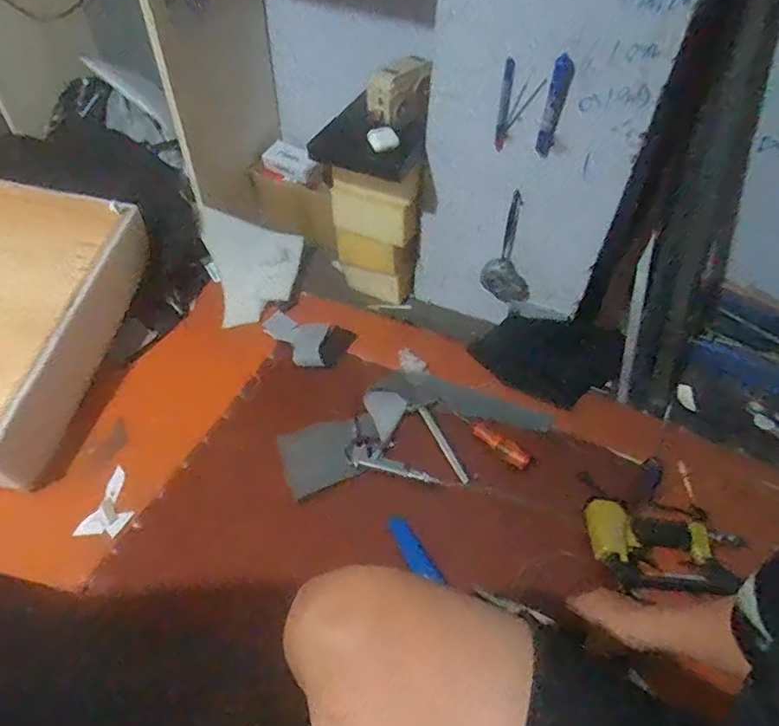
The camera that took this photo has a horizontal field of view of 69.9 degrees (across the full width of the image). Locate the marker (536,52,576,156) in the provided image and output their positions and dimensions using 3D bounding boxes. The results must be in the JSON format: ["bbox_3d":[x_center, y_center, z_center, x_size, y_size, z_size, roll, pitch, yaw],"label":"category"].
[{"bbox_3d":[0.230,-0.355,0.778,0.026,0.137,0.015,12,49,7],"label":"marker"}]

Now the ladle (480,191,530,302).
[{"bbox_3d":[0.214,-0.190,0.970,0.088,0.210,0.024,21,51,15],"label":"ladle"}]

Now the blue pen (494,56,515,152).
[{"bbox_3d":[0.167,-0.373,0.811,0.019,0.127,0.013,7,49,3],"label":"blue pen"}]

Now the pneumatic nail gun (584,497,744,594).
[{"bbox_3d":[0.399,0.272,0.806,0.229,0.057,0.111,9,49,5],"label":"pneumatic nail gun"}]

